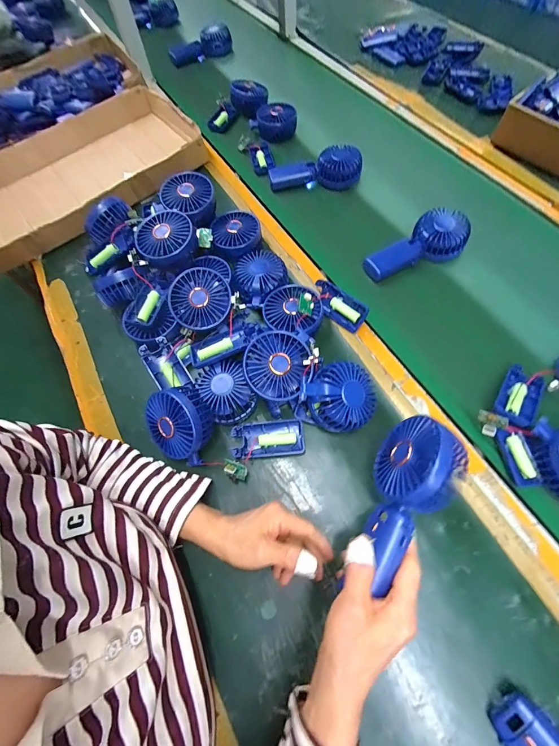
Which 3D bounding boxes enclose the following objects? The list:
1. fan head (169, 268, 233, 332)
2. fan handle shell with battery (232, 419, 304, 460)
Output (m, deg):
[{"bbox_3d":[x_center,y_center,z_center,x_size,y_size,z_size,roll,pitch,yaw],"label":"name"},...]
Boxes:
[{"bbox_3d":[-0.109,-0.101,0.438,0.083,0.030,0.083,0,88,-3],"label":"fan head"},{"bbox_3d":[-0.015,0.087,0.412,0.091,0.013,0.044,-5,64,1],"label":"fan handle shell with battery"}]

